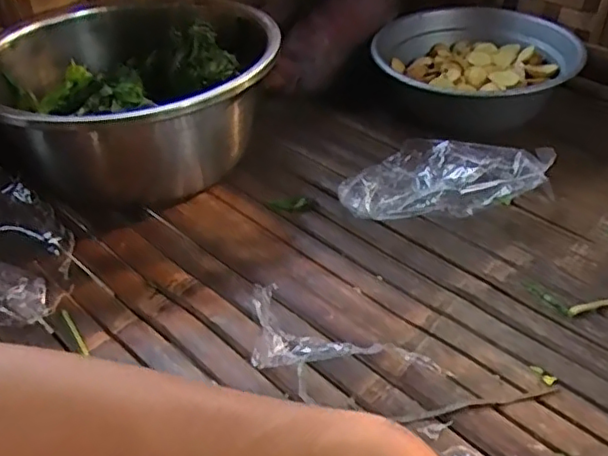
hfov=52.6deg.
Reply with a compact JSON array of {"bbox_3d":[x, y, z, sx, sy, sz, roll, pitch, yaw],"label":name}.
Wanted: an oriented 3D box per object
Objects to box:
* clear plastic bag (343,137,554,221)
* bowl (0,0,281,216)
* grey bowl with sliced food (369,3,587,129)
[{"bbox_3d":[0.134,-0.052,0.619,0.197,0.059,0.080,-11,39,-11],"label":"clear plastic bag"},{"bbox_3d":[-0.187,-0.128,0.664,0.313,0.148,0.258,0,39,3],"label":"bowl"},{"bbox_3d":[0.205,-0.195,0.768,0.232,0.093,0.209,-1,39,2],"label":"grey bowl with sliced food"}]

